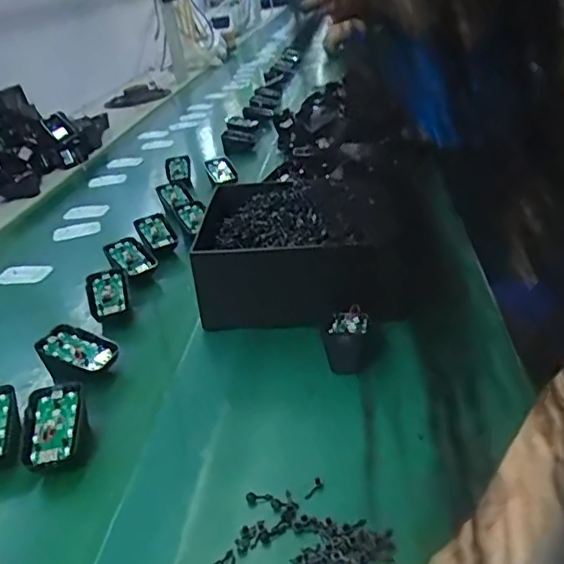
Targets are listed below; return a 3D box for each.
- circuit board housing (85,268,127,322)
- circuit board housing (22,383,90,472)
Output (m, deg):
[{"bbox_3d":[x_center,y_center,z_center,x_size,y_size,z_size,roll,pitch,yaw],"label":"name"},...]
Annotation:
[{"bbox_3d":[-0.191,0.013,0.654,0.039,0.011,0.073,-9,50,-19],"label":"circuit board housing"},{"bbox_3d":[-0.175,0.112,0.468,0.043,0.022,0.067,-9,49,-9],"label":"circuit board housing"}]

